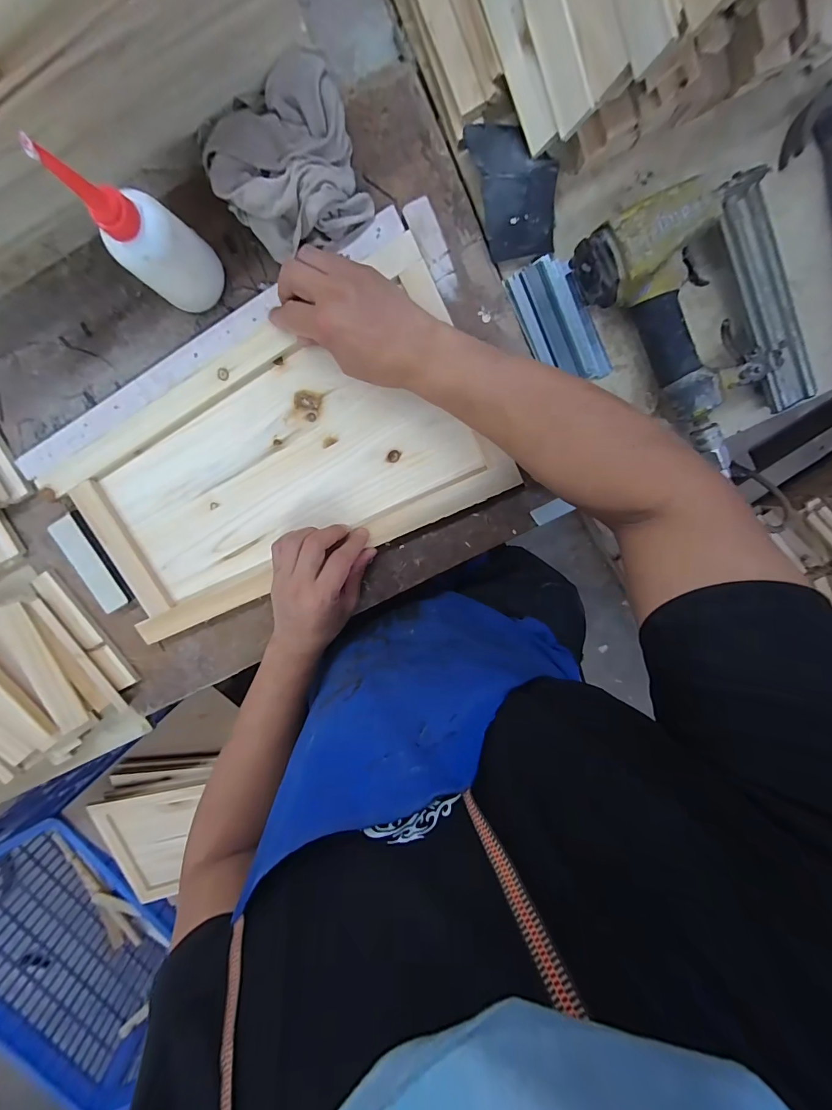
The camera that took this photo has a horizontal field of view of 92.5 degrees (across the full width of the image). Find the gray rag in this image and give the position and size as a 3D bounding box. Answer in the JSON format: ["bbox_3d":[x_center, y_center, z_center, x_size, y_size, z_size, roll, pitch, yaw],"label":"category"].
[{"bbox_3d":[-0.115,-0.344,0.351,0.128,0.052,0.138,-24,98,5],"label":"gray rag"}]

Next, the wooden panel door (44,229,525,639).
[{"bbox_3d":[-0.141,-0.090,0.416,0.425,0.019,0.234,-25,98,5],"label":"wooden panel door"}]

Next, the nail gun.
[{"bbox_3d":[0.279,-0.225,0.367,0.154,0.054,0.247,-39,97,7],"label":"nail gun"}]

